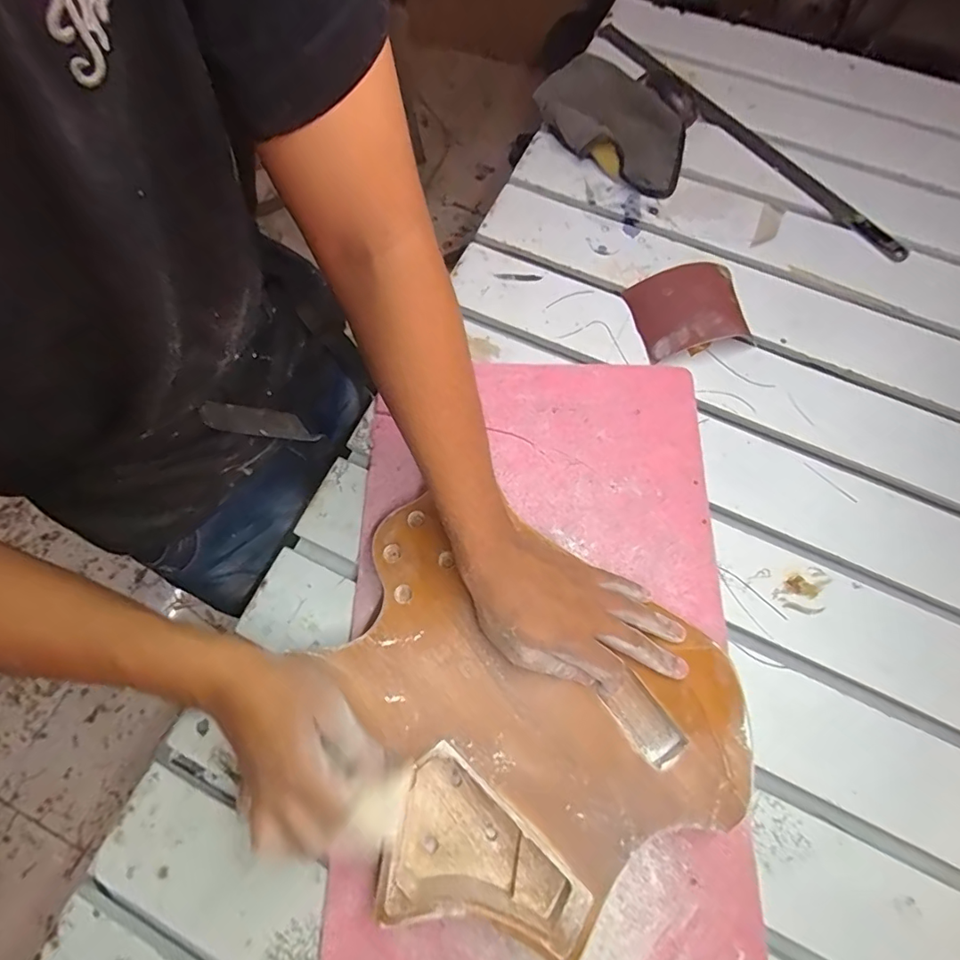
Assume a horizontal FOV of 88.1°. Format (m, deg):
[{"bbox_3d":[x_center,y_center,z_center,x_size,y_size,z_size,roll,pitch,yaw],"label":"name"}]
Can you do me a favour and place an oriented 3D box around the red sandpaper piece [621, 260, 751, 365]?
[{"bbox_3d":[0.230,-0.190,0.550,0.111,0.031,0.100,-14,72,-4],"label":"red sandpaper piece"}]

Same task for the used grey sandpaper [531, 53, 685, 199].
[{"bbox_3d":[0.173,-0.456,0.640,0.134,0.034,0.231,-30,74,-9],"label":"used grey sandpaper"}]

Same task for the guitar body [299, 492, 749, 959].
[{"bbox_3d":[0.023,0.165,0.410,0.285,0.044,0.319,-33,74,-10],"label":"guitar body"}]

